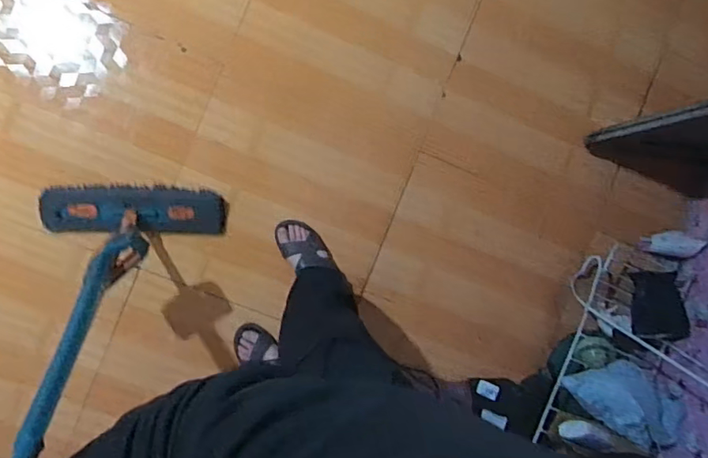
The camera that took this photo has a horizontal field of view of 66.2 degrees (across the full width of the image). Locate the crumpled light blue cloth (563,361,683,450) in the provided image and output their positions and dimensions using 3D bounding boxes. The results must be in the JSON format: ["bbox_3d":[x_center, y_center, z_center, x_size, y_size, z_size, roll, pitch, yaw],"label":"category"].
[{"bbox_3d":[0.695,0.435,1.377,0.227,0.163,0.164,27,89,-9],"label":"crumpled light blue cloth"}]

